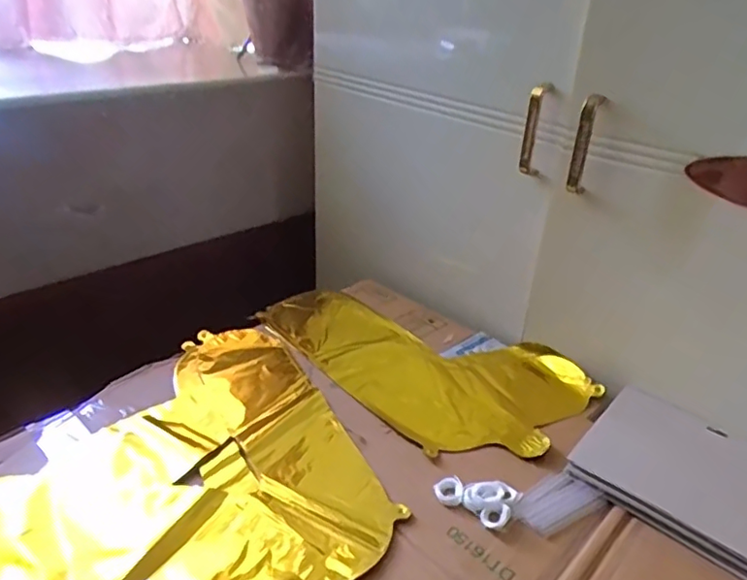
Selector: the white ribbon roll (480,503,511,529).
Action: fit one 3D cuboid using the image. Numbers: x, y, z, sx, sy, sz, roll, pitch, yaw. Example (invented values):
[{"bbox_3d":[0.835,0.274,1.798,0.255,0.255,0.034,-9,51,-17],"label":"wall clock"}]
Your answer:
[{"bbox_3d":[0.106,0.195,0.498,0.023,0.012,0.021,2,29,-1],"label":"white ribbon roll"}]

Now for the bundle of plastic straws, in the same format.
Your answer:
[{"bbox_3d":[0.169,0.195,0.536,0.089,0.005,0.053,-15,34,-29],"label":"bundle of plastic straws"}]

